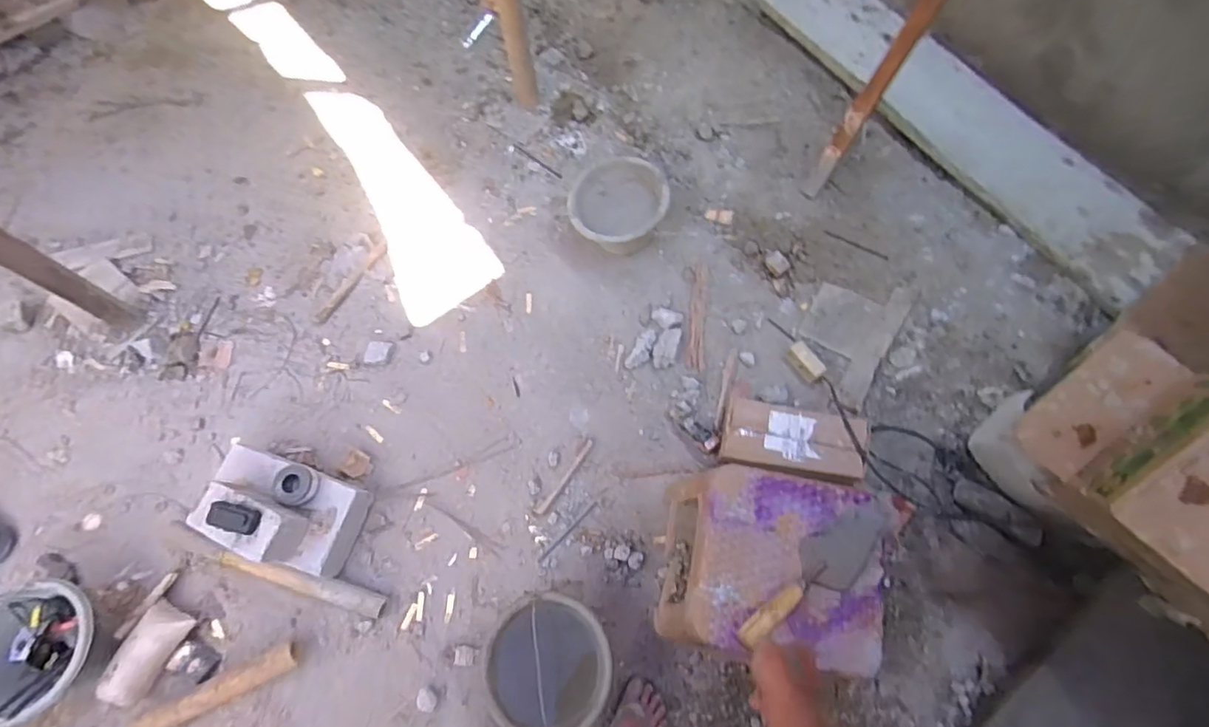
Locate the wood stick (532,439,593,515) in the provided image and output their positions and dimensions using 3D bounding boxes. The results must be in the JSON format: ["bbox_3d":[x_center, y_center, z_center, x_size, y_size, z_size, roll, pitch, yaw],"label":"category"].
[{"bbox_3d":[-0.094,0.271,1.362,0.024,0.014,0.214,36,75,11],"label":"wood stick"}]

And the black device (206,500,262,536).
[{"bbox_3d":[-0.748,0.311,1.153,0.097,0.022,0.050,13,70,6],"label":"black device"}]

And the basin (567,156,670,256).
[{"bbox_3d":[0.033,-0.417,1.545,0.260,0.164,0.227,-11,71,-3],"label":"basin"}]

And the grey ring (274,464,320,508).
[{"bbox_3d":[-0.671,0.265,1.248,0.087,0.037,0.087,0,70,1],"label":"grey ring"}]

